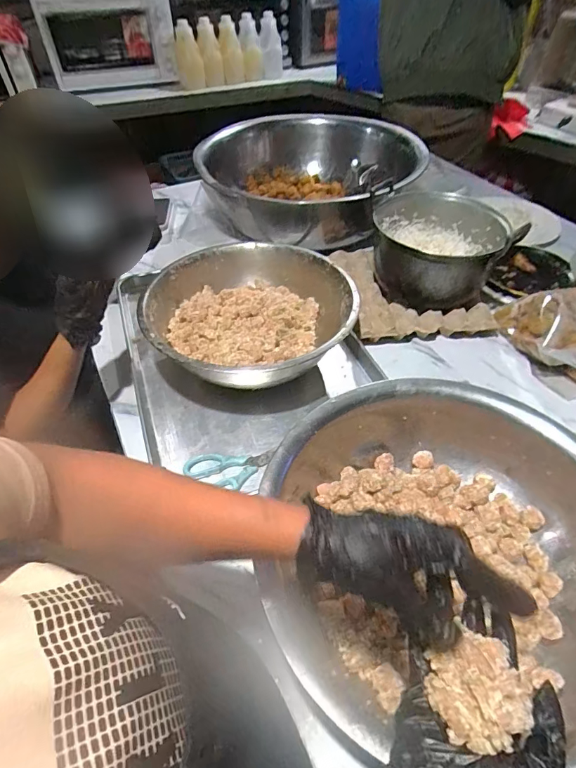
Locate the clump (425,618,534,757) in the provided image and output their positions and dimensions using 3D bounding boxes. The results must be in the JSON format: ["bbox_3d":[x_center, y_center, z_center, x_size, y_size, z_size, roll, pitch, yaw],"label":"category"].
[{"bbox_3d":[0.135,0.217,0.310,0.060,0.031,0.064,29,55,24],"label":"clump"}]

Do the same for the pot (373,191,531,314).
[{"bbox_3d":[0.289,-0.256,0.846,0.226,0.142,0.229,0,48,0],"label":"pot"}]

